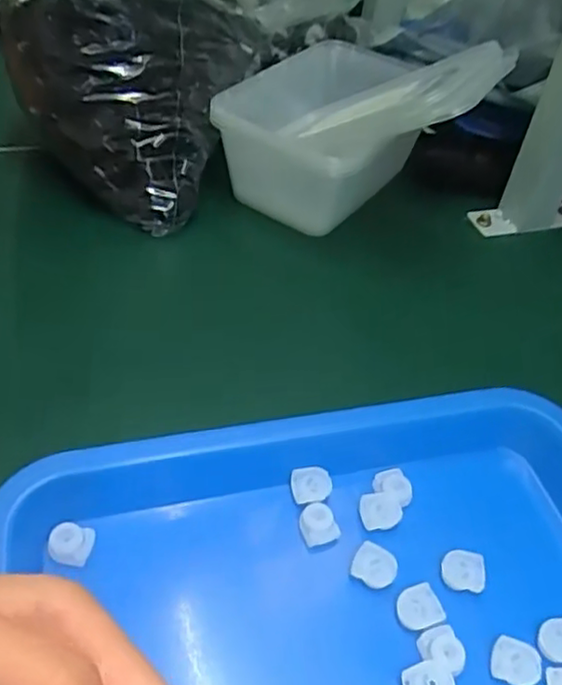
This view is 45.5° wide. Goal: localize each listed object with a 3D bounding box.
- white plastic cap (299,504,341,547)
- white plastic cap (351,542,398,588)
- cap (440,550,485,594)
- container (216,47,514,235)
[{"bbox_3d":[0.017,0.083,0.309,0.016,0.004,0.019,-9,47,-16],"label":"white plastic cap"},{"bbox_3d":[0.041,0.099,0.296,0.019,0.006,0.017,27,48,19],"label":"white plastic cap"},{"bbox_3d":[0.082,0.102,0.299,0.018,0.006,0.016,10,45,3],"label":"cap"},{"bbox_3d":[0.055,-0.162,0.489,0.172,0.115,0.169,26,48,18],"label":"container"}]

